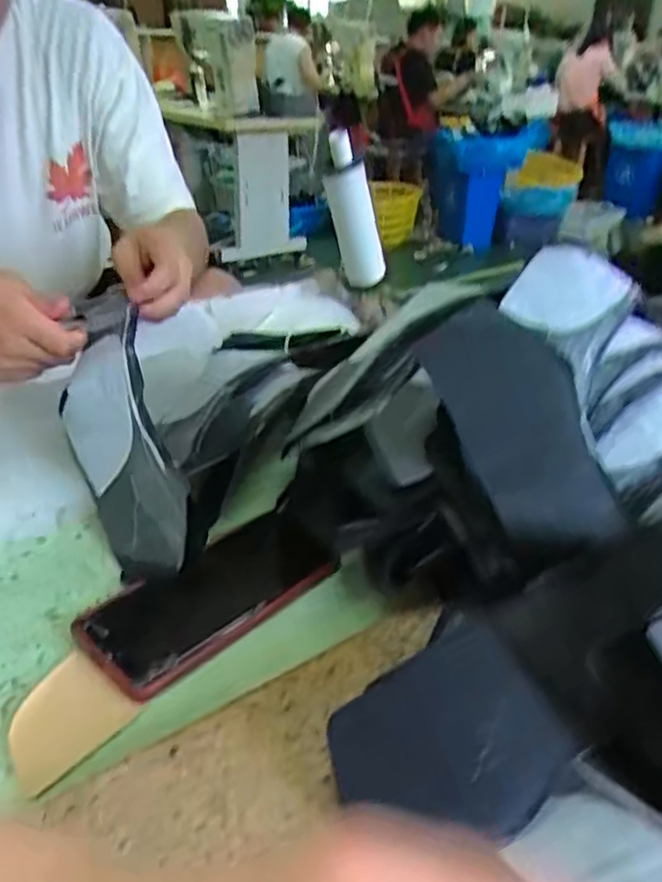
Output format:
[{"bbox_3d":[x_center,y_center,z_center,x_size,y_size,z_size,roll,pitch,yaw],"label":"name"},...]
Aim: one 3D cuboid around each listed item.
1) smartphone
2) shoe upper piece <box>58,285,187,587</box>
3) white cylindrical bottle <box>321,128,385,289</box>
[{"bbox_3d":[-0.074,0.095,0.438,0.077,0.013,0.164,35,46,29],"label":"smartphone"},{"bbox_3d":[-0.165,-0.009,0.520,0.062,0.061,0.268,-8,57,-27],"label":"shoe upper piece"},{"bbox_3d":[0.029,-0.260,0.790,0.049,0.203,0.049,17,65,21],"label":"white cylindrical bottle"}]

